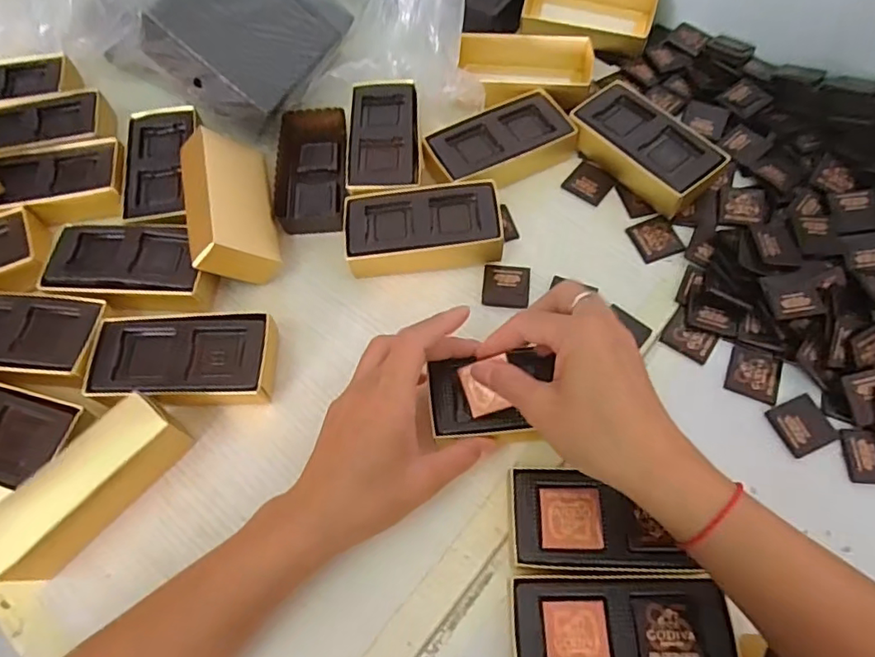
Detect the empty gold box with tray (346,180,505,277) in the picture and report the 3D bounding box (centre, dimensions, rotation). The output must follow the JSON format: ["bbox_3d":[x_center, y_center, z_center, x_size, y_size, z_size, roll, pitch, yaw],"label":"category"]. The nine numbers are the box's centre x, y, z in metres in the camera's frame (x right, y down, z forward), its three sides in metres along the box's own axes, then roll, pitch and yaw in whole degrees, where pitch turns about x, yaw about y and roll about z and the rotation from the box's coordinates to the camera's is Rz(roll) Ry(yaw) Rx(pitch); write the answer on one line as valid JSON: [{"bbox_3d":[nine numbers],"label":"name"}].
[{"bbox_3d":[-0.010,-0.073,0.427,0.112,0.034,0.062,-8,63,-2],"label":"empty gold box with tray"}]

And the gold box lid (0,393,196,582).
[{"bbox_3d":[-0.201,0.094,0.335,0.031,0.061,0.111,36,70,19],"label":"gold box lid"}]

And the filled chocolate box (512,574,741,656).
[{"bbox_3d":[0.098,0.165,0.308,0.112,0.032,0.055,-1,63,2],"label":"filled chocolate box"}]

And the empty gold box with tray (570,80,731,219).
[{"bbox_3d":[0.161,-0.140,0.448,0.059,0.036,0.119,-37,67,-15],"label":"empty gold box with tray"}]

